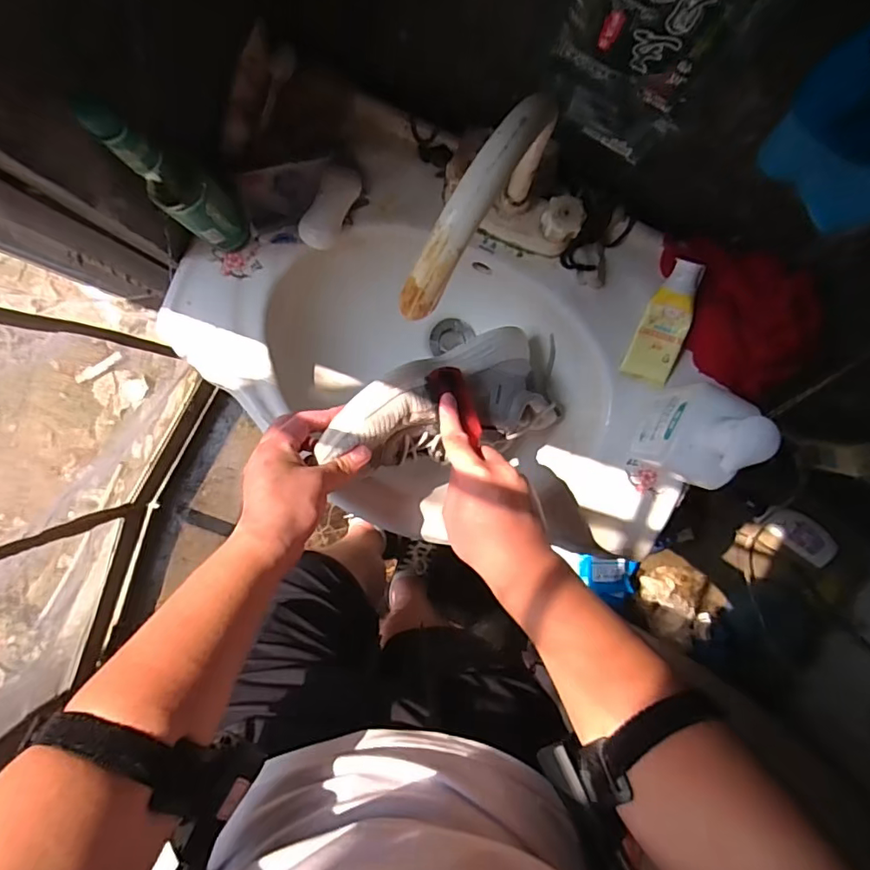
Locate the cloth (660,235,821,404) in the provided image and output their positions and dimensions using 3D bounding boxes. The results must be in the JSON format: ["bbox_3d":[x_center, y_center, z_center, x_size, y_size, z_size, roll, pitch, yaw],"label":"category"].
[{"bbox_3d":[0.300,-0.123,0.522,0.094,0.055,0.168,-22,92,-1],"label":"cloth"}]

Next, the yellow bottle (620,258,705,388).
[{"bbox_3d":[0.229,-0.111,0.538,0.045,0.020,0.122,13,117,-1],"label":"yellow bottle"}]

